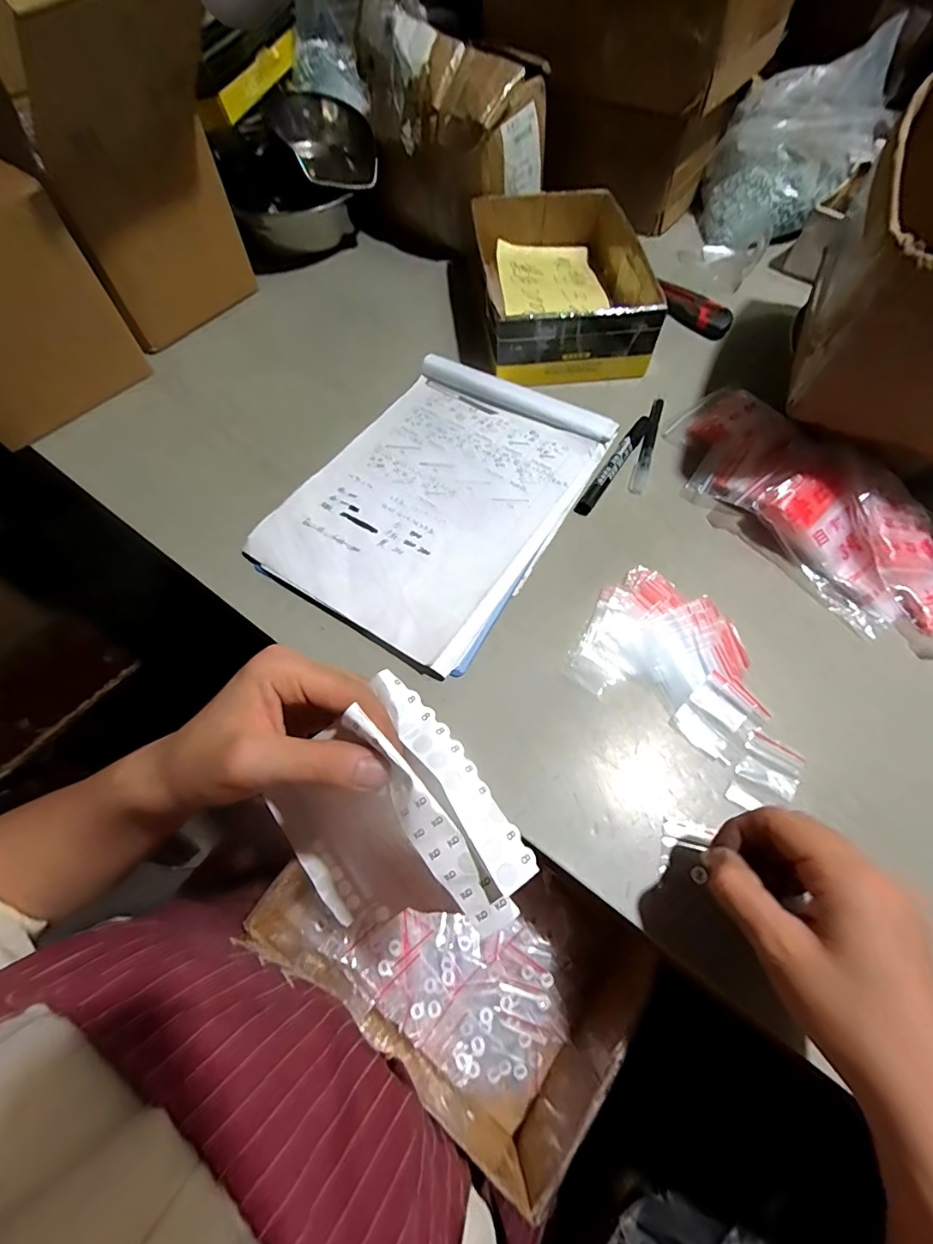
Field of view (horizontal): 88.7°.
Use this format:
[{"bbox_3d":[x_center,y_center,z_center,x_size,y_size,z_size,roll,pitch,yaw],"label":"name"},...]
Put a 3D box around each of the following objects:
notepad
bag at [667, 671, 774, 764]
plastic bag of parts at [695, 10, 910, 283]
[{"bbox_3d":[-0.024,-0.122,0.450,0.223,0.014,0.309,30,67,14],"label":"notepad"},{"bbox_3d":[0.190,0.071,0.358,0.059,0.005,0.049,-40,70,-18],"label":"bag"},{"bbox_3d":[0.407,-0.574,0.603,0.181,0.153,0.250,17,64,9],"label":"plastic bag of parts"}]

